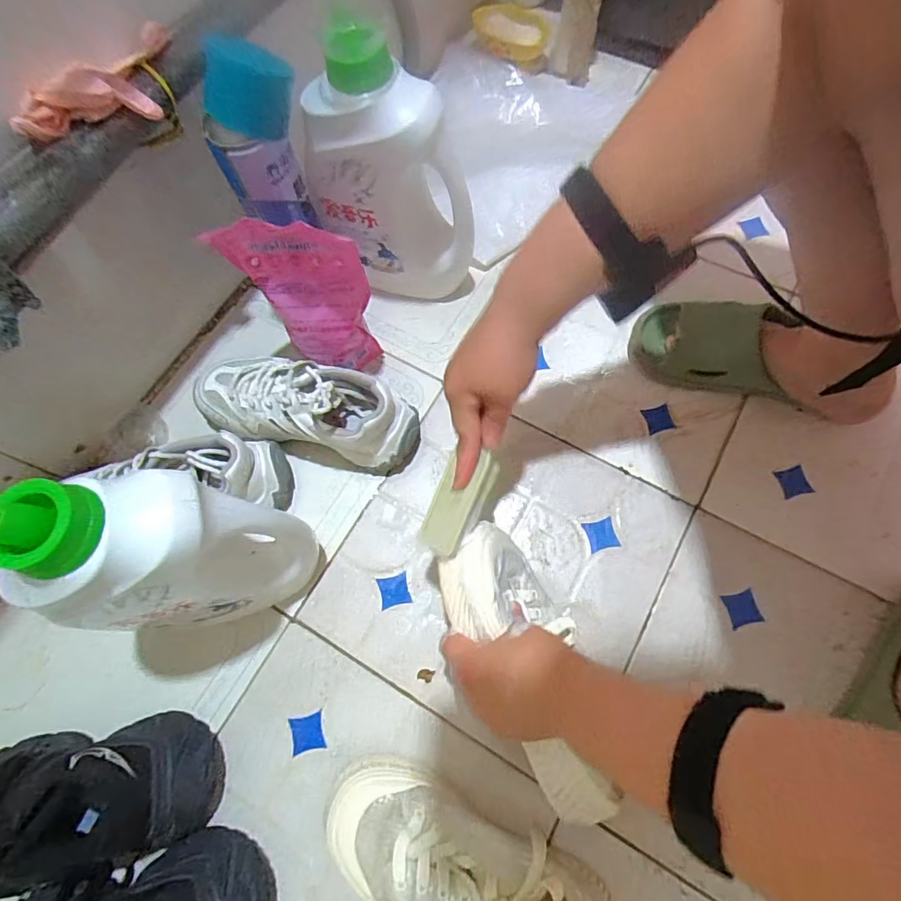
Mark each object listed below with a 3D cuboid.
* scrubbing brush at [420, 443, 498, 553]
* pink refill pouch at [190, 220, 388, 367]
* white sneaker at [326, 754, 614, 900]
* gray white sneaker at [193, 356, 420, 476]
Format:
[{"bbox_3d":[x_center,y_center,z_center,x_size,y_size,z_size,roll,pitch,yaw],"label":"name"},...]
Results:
[{"bbox_3d":[0.007,0.043,0.414,0.039,0.028,0.087,20,87,21],"label":"scrubbing brush"},{"bbox_3d":[-0.141,-0.144,0.506,0.117,0.193,0.043,-2,69,2],"label":"pink refill pouch"},{"bbox_3d":[0.013,0.328,0.389,0.228,0.074,0.090,21,72,11],"label":"white sneaker"},{"bbox_3d":[-0.152,-0.051,0.528,0.233,0.095,0.091,12,70,7],"label":"gray white sneaker"}]

